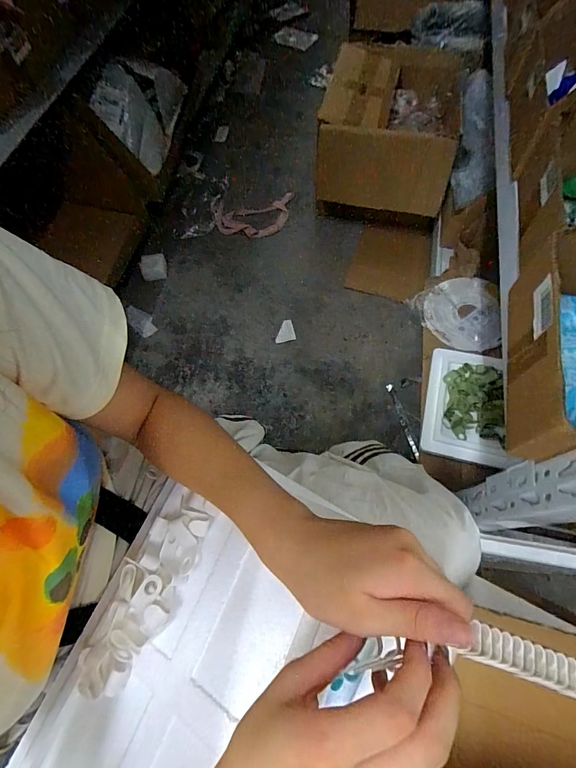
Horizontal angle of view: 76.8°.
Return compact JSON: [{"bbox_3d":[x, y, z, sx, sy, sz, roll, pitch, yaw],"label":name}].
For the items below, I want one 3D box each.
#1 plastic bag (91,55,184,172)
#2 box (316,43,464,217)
[{"bbox_3d":[-0.360,-0.669,0.937,0.209,0.229,0.059,-14,64,-5],"label":"plastic bag"},{"bbox_3d":[0.242,-0.625,0.893,0.331,0.208,0.277,16,65,9],"label":"box"}]

